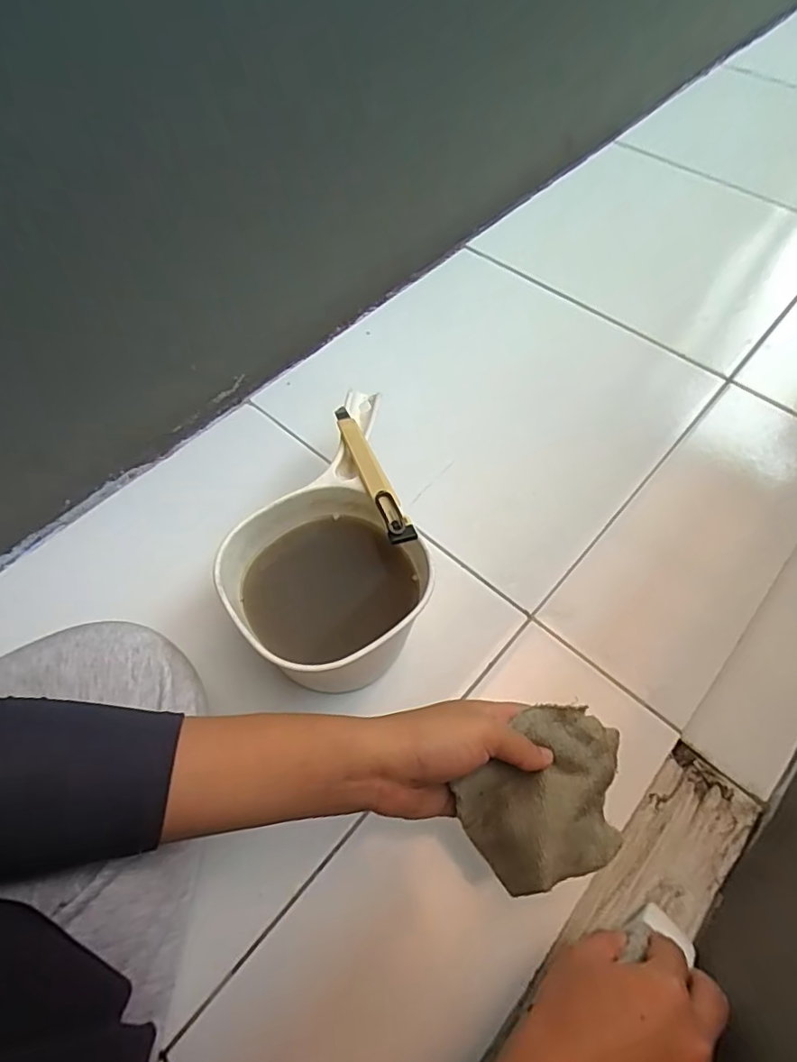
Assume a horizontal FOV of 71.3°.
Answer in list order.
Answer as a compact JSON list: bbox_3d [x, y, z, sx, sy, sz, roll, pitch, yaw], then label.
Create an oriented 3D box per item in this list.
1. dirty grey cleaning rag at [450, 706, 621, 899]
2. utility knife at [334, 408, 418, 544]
[{"bbox_3d":[0.092,0.156,0.327,0.104,0.033,0.083,-33,64,-17],"label":"dirty grey cleaning rag"},{"bbox_3d":[-0.021,-0.049,0.448,0.020,0.016,0.143,-19,61,-10],"label":"utility knife"}]

